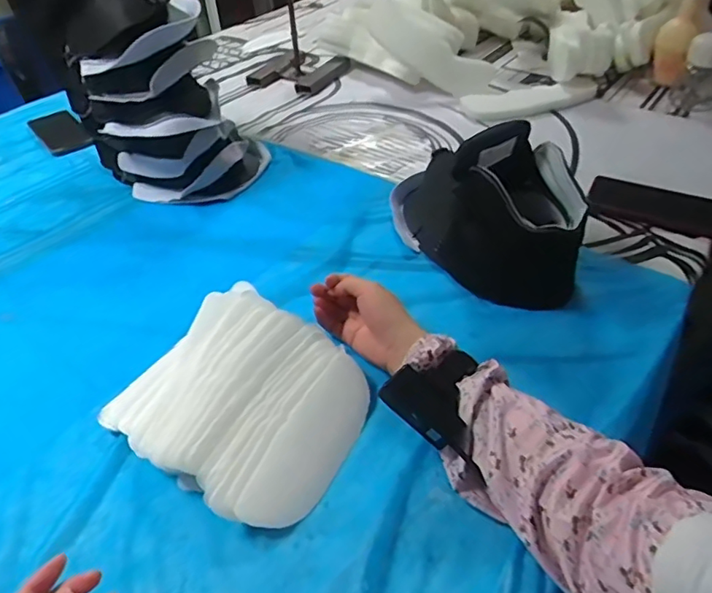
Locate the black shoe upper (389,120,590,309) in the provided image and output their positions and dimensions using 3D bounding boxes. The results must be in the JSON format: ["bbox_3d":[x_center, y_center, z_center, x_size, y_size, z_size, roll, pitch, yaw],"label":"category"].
[{"bbox_3d":[0.147,-0.113,0.658,0.103,0.162,0.274,-31,51,-27],"label":"black shoe upper"}]

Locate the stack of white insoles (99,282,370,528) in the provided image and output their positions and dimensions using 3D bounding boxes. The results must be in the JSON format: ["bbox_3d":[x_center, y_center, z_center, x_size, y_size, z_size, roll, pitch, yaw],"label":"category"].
[{"bbox_3d":[-0.102,0.093,0.515,0.207,0.055,0.188,24,50,24],"label":"stack of white insoles"}]

